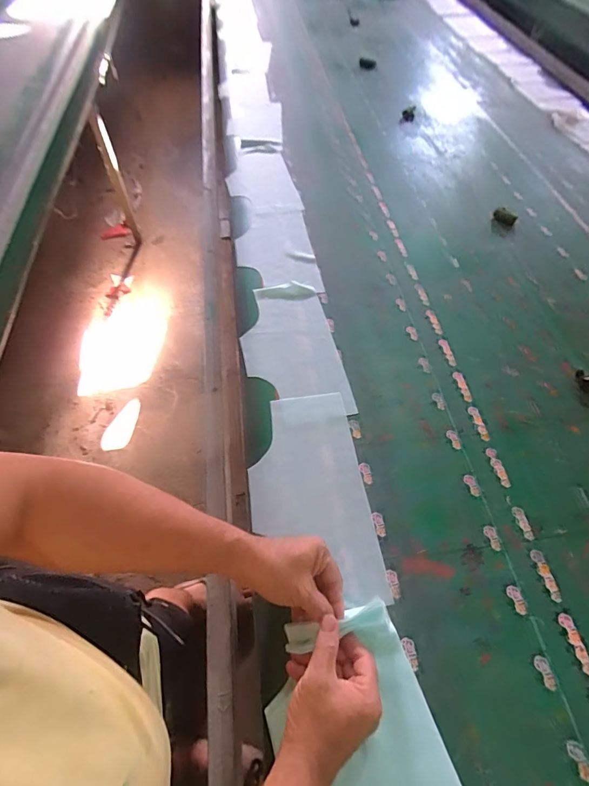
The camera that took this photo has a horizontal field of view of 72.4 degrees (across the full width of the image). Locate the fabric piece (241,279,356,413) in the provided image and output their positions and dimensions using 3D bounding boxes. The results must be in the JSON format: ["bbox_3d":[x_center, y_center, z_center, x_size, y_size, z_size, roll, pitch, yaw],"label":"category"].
[{"bbox_3d":[-0.011,-0.090,0.736,0.164,0.010,0.305,-9,56,-8],"label":"fabric piece"}]

